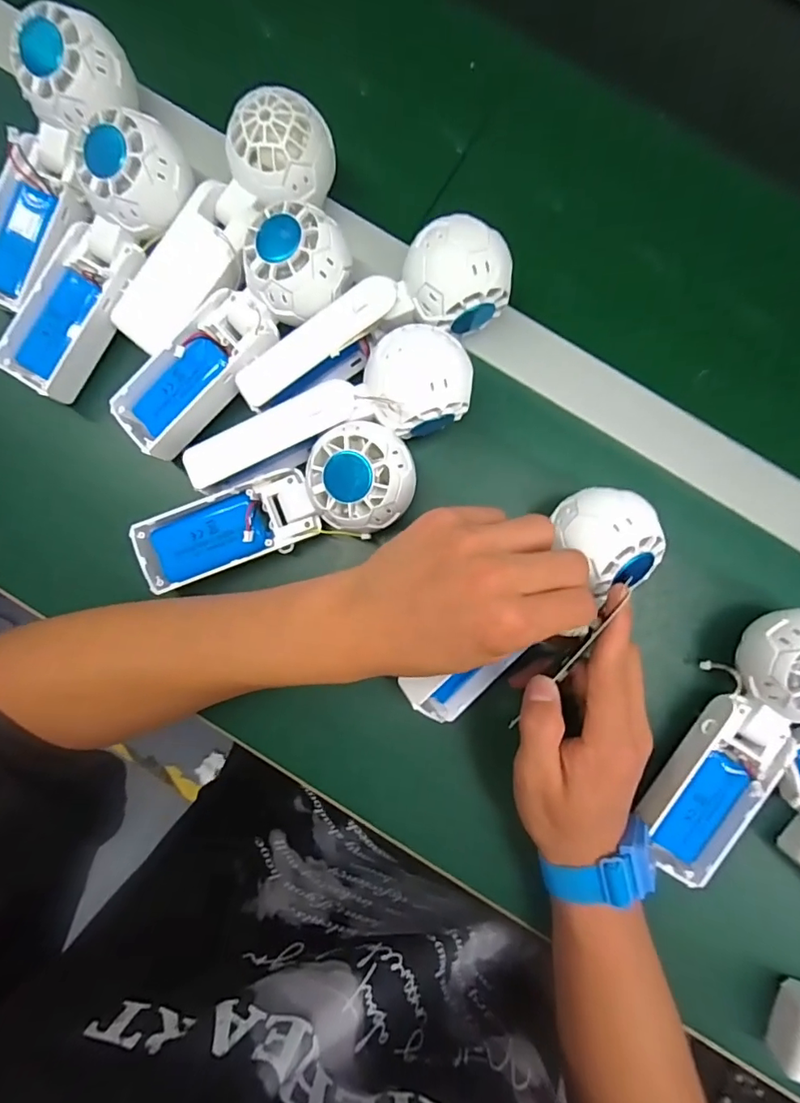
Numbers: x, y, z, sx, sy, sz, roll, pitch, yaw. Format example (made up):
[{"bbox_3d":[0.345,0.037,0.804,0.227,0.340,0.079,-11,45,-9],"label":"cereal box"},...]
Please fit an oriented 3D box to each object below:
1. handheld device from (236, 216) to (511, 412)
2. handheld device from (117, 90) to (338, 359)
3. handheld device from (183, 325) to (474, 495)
[{"bbox_3d":[-0.016,-0.134,0.309,0.174,0.061,0.051,-26,87,0],"label":"handheld device"},{"bbox_3d":[-0.110,-0.197,0.317,0.175,0.047,0.054,-42,87,12],"label":"handheld device"},{"bbox_3d":[-0.043,-0.084,0.304,0.174,0.049,0.056,-16,87,0],"label":"handheld device"}]

